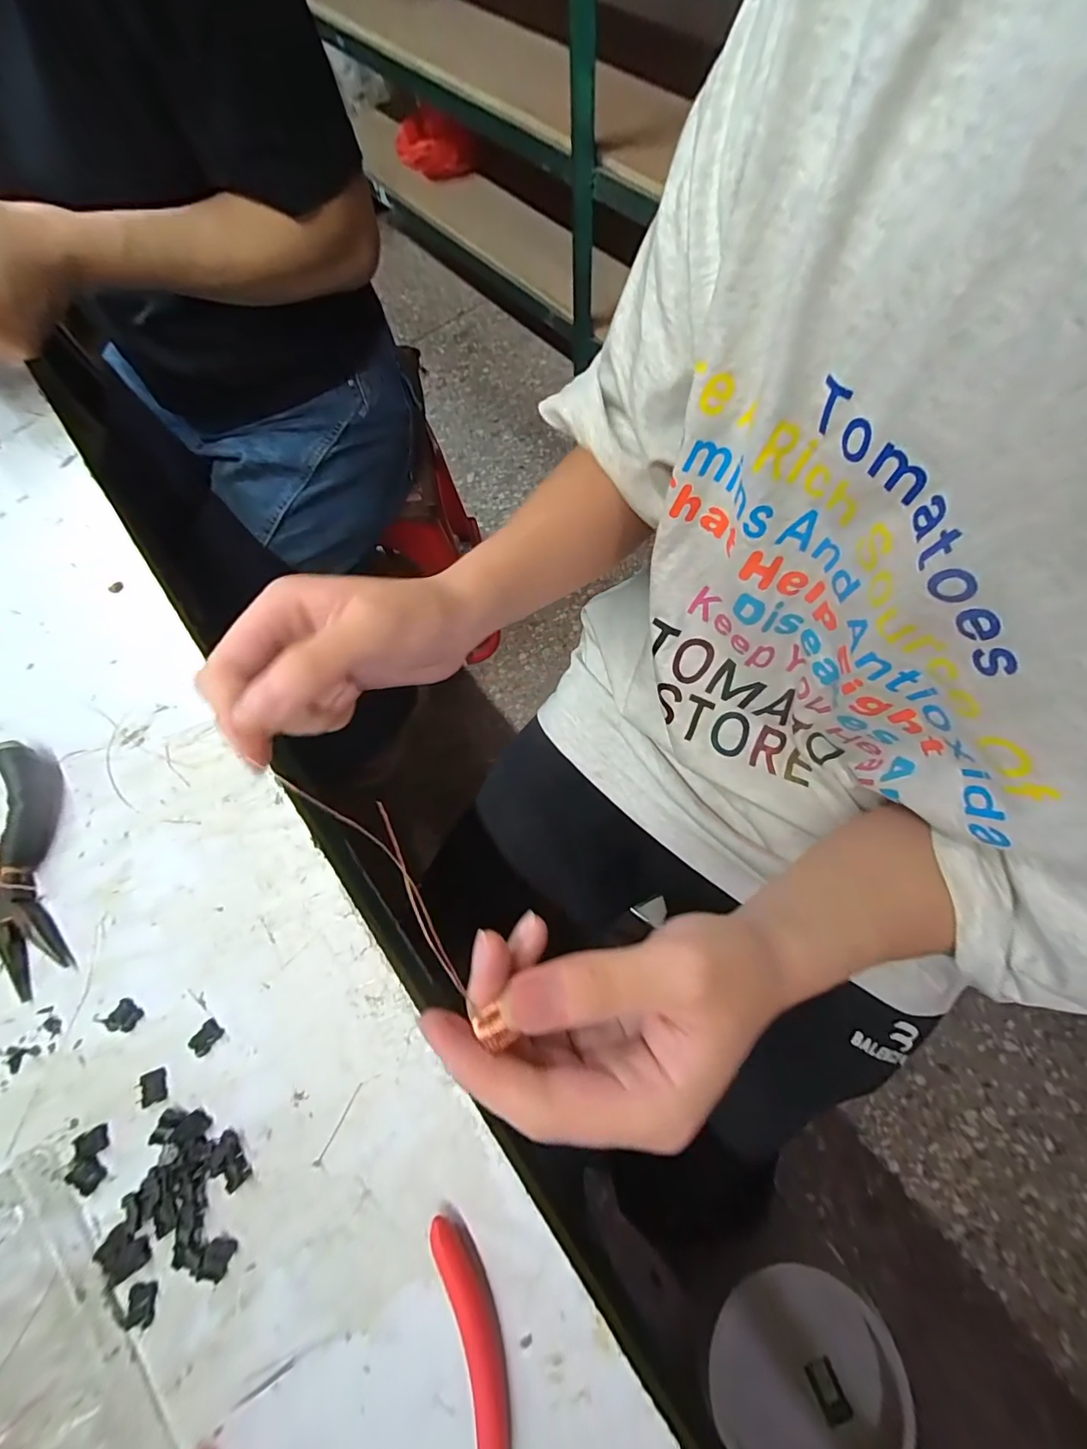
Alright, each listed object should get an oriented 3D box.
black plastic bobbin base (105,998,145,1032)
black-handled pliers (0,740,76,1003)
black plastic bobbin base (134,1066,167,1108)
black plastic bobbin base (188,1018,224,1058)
[{"bbox_3d":[-0.197,0.137,0.227,0.014,0.005,0.015,29,74,14],"label":"black plastic bobbin base"},{"bbox_3d":[-0.278,0.075,0.247,0.088,0.017,0.119,-43,73,-11],"label":"black-handled pliers"},{"bbox_3d":[-0.174,0.161,0.216,0.014,0.004,0.013,-22,70,-4],"label":"black plastic bobbin base"},{"bbox_3d":[-0.154,0.142,0.220,0.010,0.004,0.013,35,75,13],"label":"black plastic bobbin base"}]

